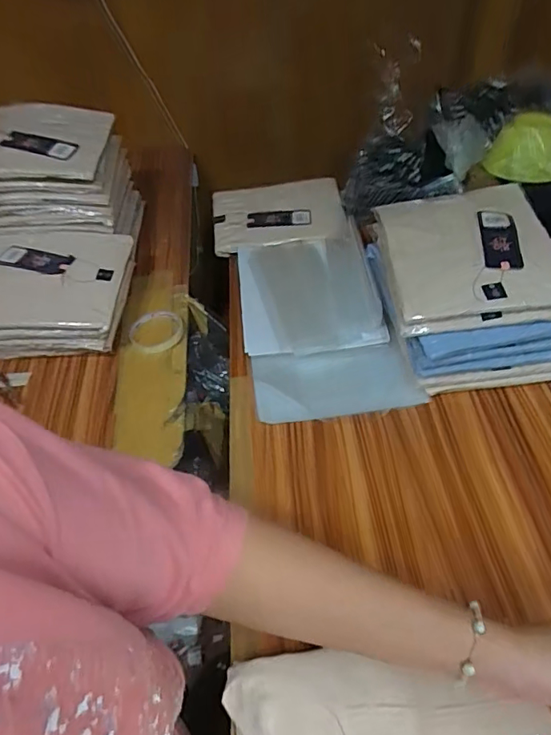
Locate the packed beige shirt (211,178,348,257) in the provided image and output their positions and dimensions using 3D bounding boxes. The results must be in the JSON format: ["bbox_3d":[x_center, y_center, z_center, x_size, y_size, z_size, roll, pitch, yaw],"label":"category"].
[{"bbox_3d":[0.005,-0.294,0.977,0.250,0.034,0.212,-6,47,-3],"label":"packed beige shirt"}]

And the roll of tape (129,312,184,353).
[{"bbox_3d":[-0.182,-0.059,0.793,0.083,0.018,0.092,12,49,13],"label":"roll of tape"}]

